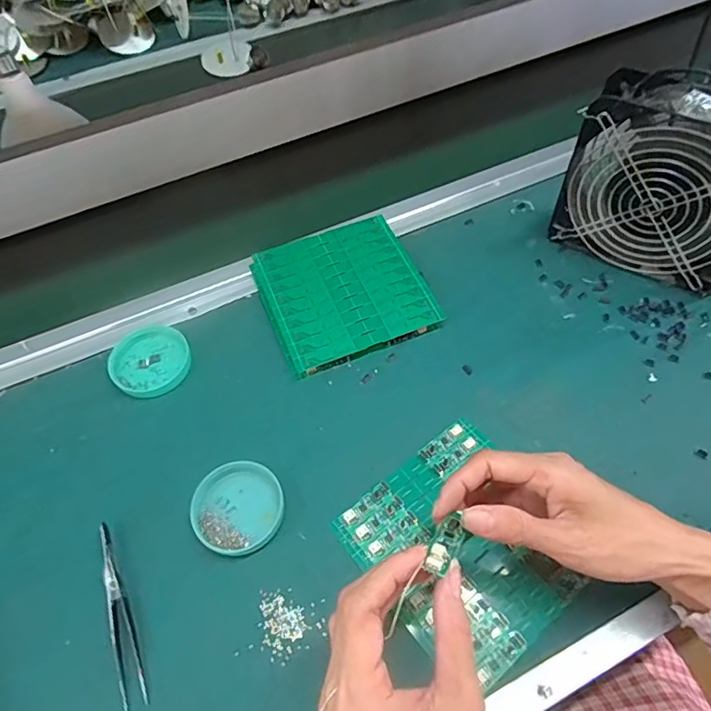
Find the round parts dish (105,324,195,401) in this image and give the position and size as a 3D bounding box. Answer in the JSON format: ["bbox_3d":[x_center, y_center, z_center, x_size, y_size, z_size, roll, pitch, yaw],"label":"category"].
[{"bbox_3d":[-0.178,0.004,0.460,0.066,0.010,0.068,-1,56,2],"label":"round parts dish"}]

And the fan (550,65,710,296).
[{"bbox_3d":[0.263,-0.142,0.444,0.159,0.152,0.060,27,61,19],"label":"fan"}]

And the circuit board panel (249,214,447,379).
[{"bbox_3d":[-0.012,-0.061,0.487,0.139,0.017,0.138,-22,60,-10],"label":"circuit board panel"}]

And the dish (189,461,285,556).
[{"bbox_3d":[-0.084,0.109,0.380,0.063,0.014,0.061,-1,56,2],"label":"dish"}]

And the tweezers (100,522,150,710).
[{"bbox_3d":[-0.156,0.166,0.347,0.015,0.011,0.116,-21,58,-11],"label":"tweezers"}]

